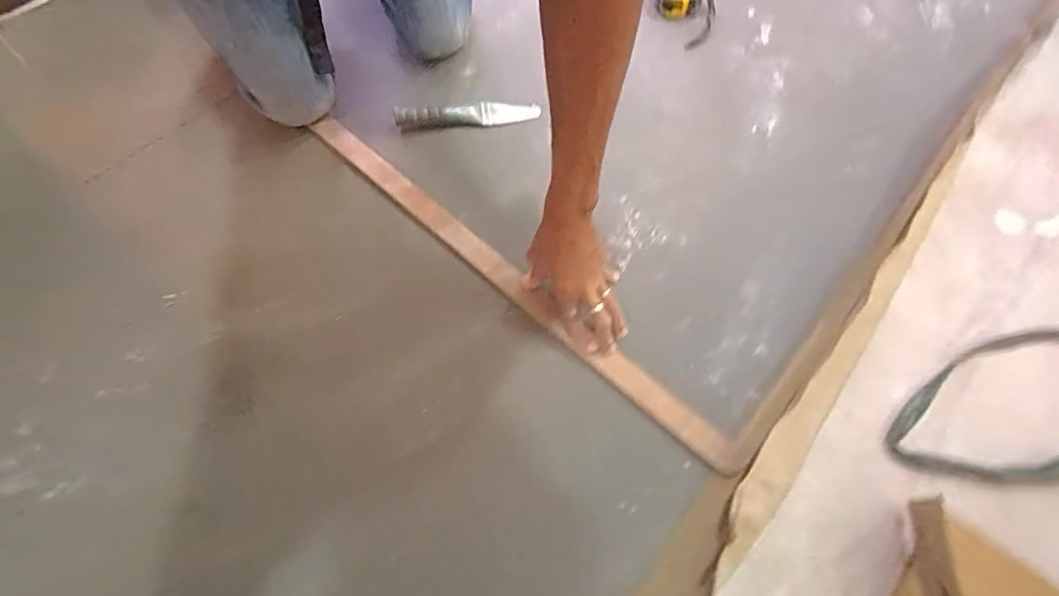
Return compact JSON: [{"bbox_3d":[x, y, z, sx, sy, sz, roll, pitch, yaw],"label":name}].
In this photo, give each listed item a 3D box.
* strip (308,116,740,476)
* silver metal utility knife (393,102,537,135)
[{"bbox_3d":[-0.040,-0.036,0.574,0.663,0.017,0.034,40,72,15],"label":"strip"},{"bbox_3d":[-0.085,-0.257,0.661,0.196,0.032,0.029,-6,66,-3],"label":"silver metal utility knife"}]

